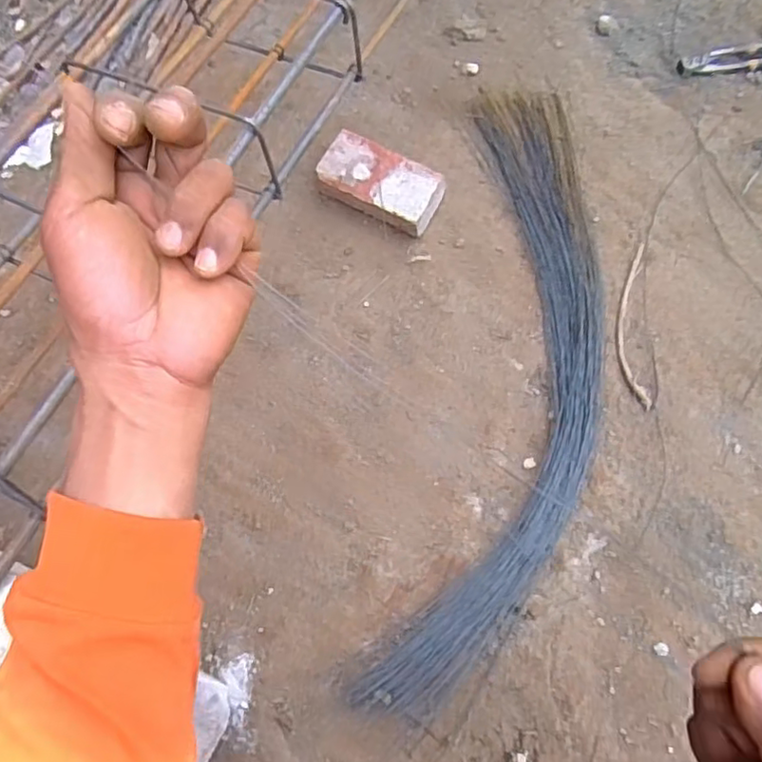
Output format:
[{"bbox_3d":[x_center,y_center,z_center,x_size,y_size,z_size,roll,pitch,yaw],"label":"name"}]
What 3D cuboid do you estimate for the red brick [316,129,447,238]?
[{"bbox_3d":[-0.002,-0.255,0.808,0.154,0.046,0.077,29,70,13],"label":"red brick"}]

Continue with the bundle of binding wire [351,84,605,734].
[{"bbox_3d":[0.159,-0.052,0.713,0.195,0.033,0.807,11,67,5],"label":"bundle of binding wire"}]

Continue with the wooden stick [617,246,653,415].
[{"bbox_3d":[0.295,-0.072,0.729,0.036,0.004,0.219,7,67,3],"label":"wooden stick"}]

